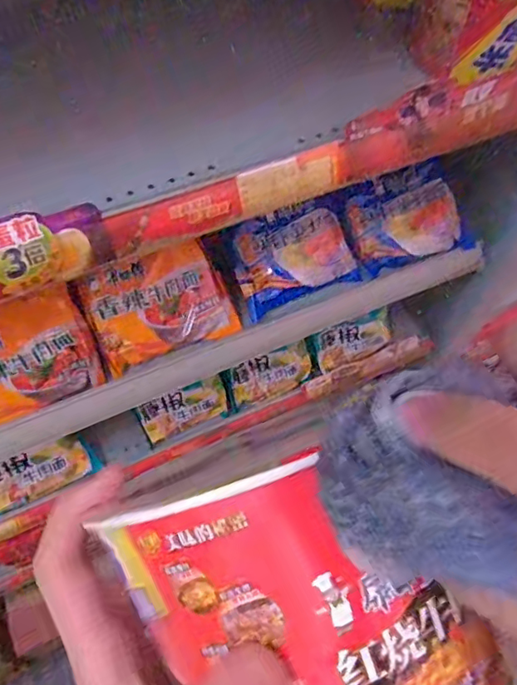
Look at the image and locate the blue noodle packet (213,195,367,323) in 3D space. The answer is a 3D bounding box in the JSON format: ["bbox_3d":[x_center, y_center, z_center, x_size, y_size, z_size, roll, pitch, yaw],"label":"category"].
[{"bbox_3d":[0.036,-0.112,0.651,0.150,0.121,0.040,-25,22,-14],"label":"blue noodle packet"}]

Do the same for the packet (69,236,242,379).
[{"bbox_3d":[-0.113,-0.048,0.600,0.149,0.128,0.040,-26,26,-21],"label":"packet"}]

